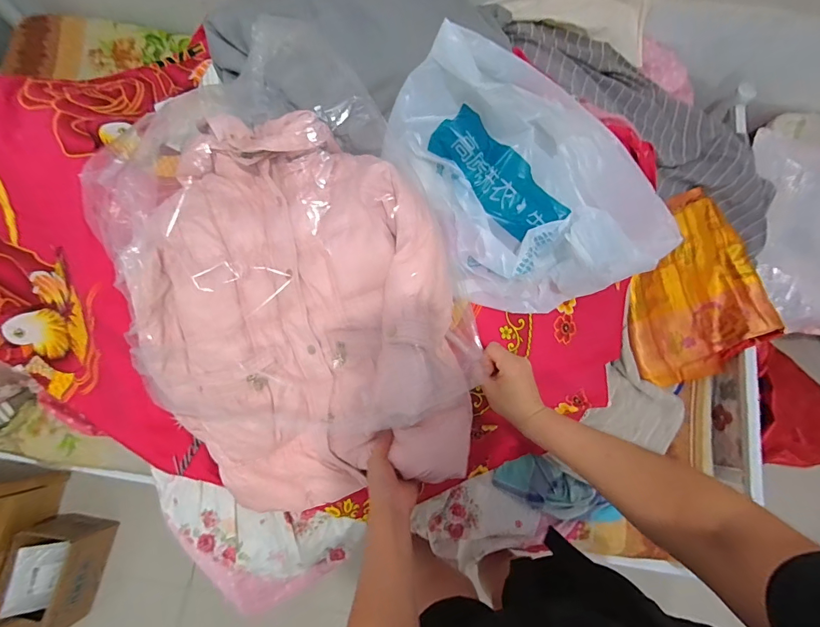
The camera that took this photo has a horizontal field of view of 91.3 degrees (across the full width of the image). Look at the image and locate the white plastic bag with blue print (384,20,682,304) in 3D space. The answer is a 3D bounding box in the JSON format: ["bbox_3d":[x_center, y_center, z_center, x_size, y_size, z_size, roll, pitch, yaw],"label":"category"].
[{"bbox_3d":[0.212,-0.230,0.642,0.426,0.194,0.409,-25,78,-5],"label":"white plastic bag with blue print"}]

